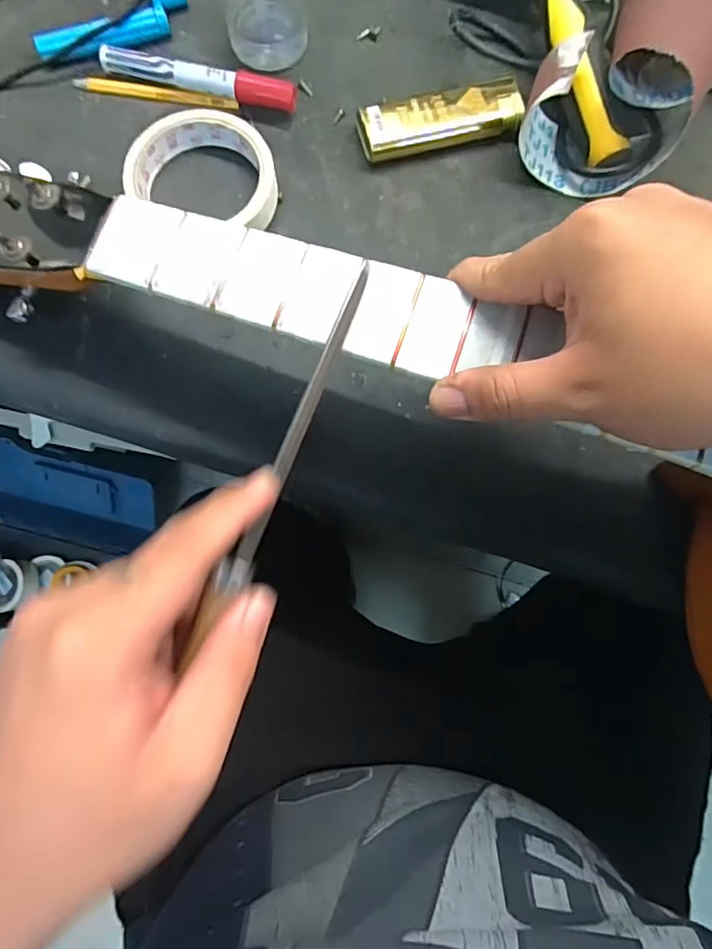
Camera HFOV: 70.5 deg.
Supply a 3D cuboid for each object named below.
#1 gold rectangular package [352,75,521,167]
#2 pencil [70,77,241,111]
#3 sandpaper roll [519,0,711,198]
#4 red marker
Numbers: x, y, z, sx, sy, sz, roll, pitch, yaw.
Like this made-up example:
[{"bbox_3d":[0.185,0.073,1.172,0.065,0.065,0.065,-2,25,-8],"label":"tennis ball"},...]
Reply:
[{"bbox_3d":[0.057,-0.237,0.338,0.108,0.016,0.034,-12,79,-4],"label":"gold rectangular package"},{"bbox_3d":[-0.136,-0.262,0.344,0.113,0.008,0.009,9,79,0],"label":"pencil"},{"bbox_3d":[0.168,-0.247,0.312,0.095,0.075,0.114,29,79,3],"label":"sandpaper roll"},{"bbox_3d":[-0.105,-0.265,0.336,0.132,0.017,0.014,14,79,1],"label":"red marker"}]

